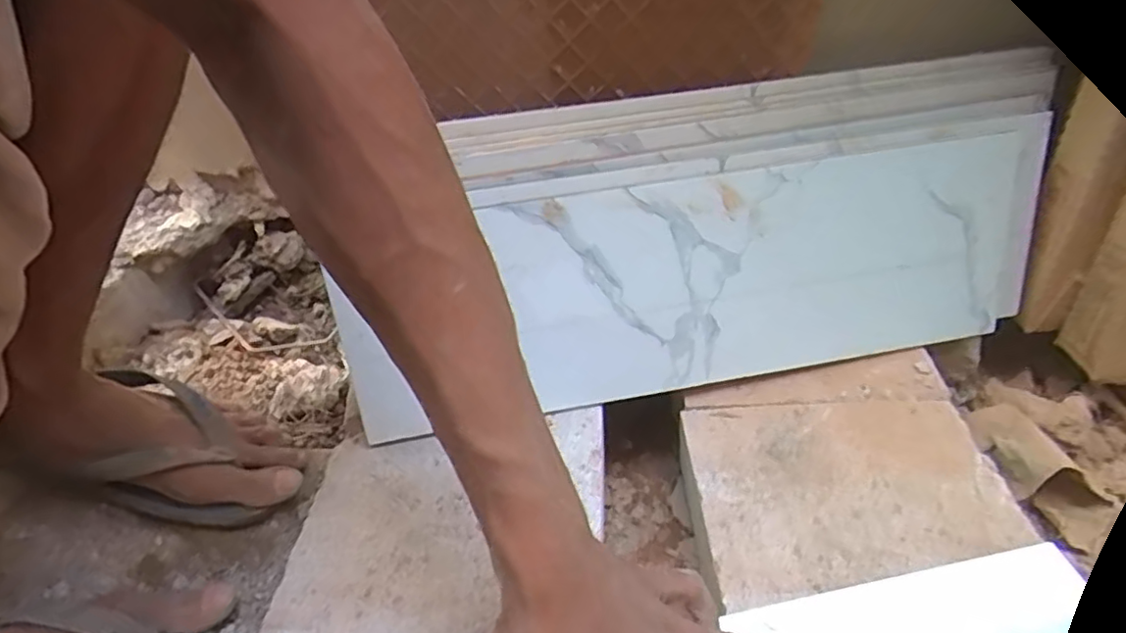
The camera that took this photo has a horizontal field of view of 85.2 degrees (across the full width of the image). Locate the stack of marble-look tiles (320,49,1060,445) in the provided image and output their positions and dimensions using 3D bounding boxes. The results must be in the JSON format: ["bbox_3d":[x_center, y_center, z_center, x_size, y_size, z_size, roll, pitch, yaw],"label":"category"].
[{"bbox_3d":[0.125,-0.063,0.464,0.532,0.215,0.086,-9,17,-4],"label":"stack of marble-look tiles"}]

